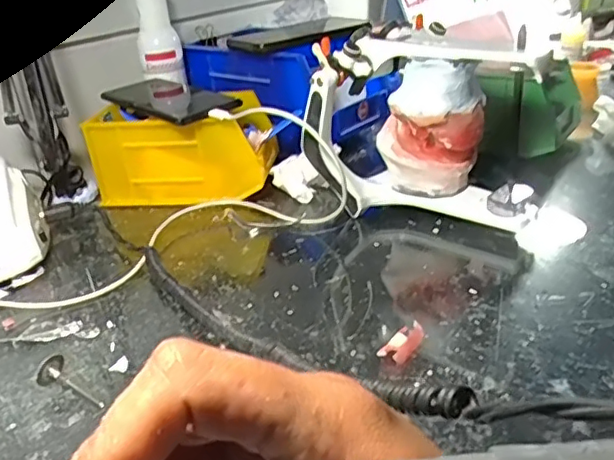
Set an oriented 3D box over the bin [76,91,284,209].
[{"bbox_3d":[-0.122,-0.083,0.616,0.166,0.088,0.098,0,27,10],"label":"bin"}]

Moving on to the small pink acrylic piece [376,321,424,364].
[{"bbox_3d":[0.060,0.070,0.367,0.013,0.013,0.040,18,35,38],"label":"small pink acrylic piece"}]

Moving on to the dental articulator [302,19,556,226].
[{"bbox_3d":[0.095,-0.085,0.512,0.183,0.153,0.102,5,29,19],"label":"dental articulator"}]

